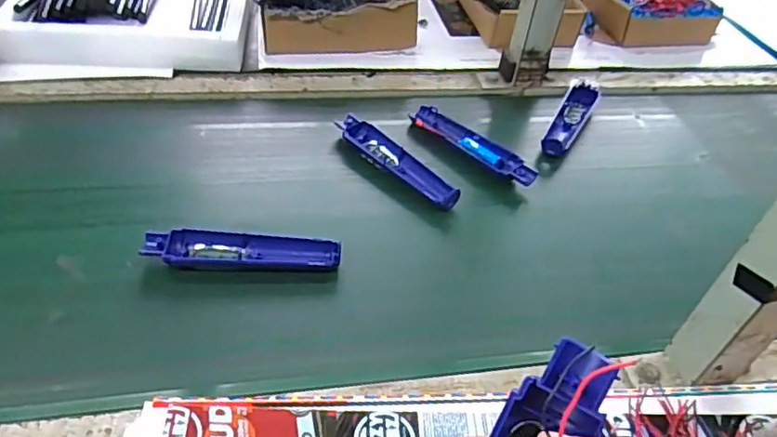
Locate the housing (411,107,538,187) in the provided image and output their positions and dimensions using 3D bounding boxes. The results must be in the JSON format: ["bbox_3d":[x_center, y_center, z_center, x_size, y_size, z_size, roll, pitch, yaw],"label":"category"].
[{"bbox_3d":[0.097,-0.081,0.699,0.167,0.024,0.037,36,49,29],"label":"housing"}]

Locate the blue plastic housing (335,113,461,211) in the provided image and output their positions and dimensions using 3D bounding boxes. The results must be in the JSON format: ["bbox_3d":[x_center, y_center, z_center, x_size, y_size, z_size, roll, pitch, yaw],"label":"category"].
[{"bbox_3d":[0.012,-0.064,0.660,0.167,0.025,0.037,34,48,28],"label":"blue plastic housing"}]

